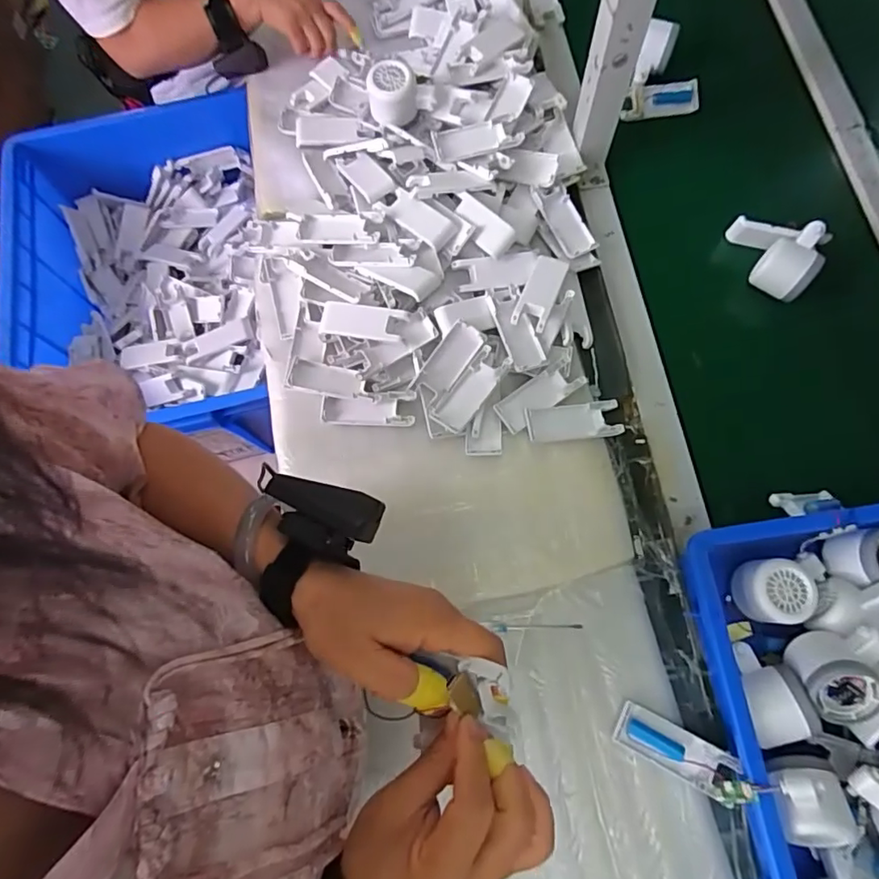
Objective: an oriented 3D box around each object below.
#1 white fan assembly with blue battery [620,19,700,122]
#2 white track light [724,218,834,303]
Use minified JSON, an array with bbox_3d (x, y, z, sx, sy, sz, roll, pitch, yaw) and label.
[{"bbox_3d":[0.291,-0.487,0.703,0.105,0.067,0.087,-9,74,-1],"label":"white fan assembly with blue battery"},{"bbox_3d":[0.388,-0.221,0.619,0.101,0.059,0.079,29,77,10],"label":"white track light"}]

